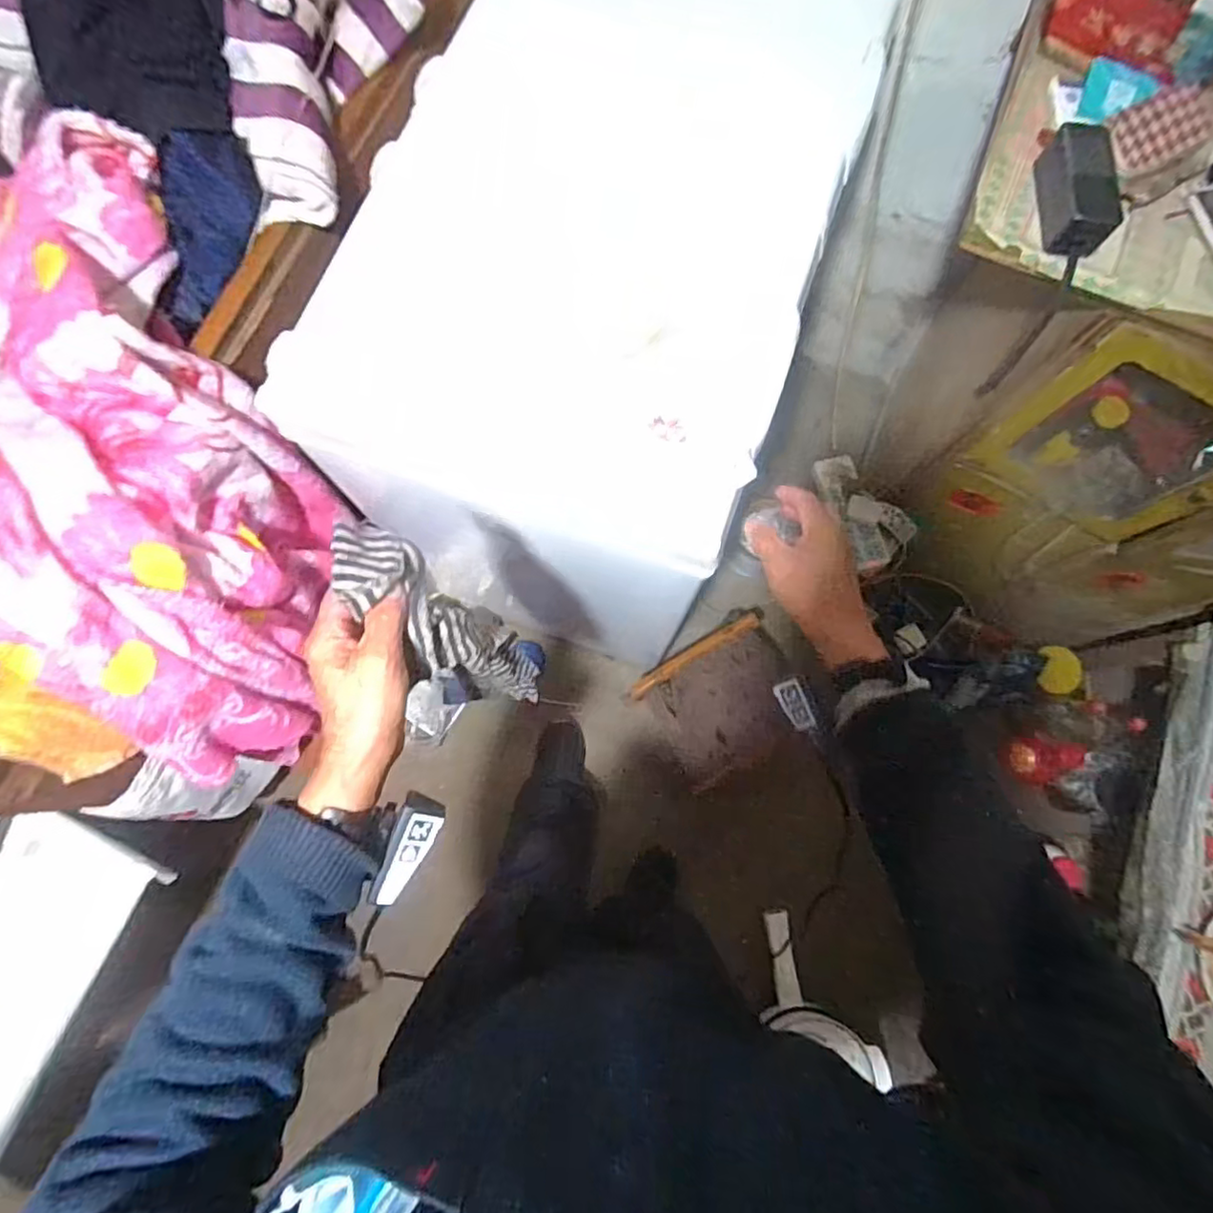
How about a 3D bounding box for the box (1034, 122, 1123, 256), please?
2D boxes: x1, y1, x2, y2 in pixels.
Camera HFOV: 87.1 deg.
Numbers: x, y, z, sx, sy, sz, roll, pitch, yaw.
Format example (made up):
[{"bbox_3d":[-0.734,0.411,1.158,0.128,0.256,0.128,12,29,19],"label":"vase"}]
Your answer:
[{"bbox_3d":[0.494,-0.441,0.668,0.046,0.055,0.130,-2,77,-2],"label":"box"}]

